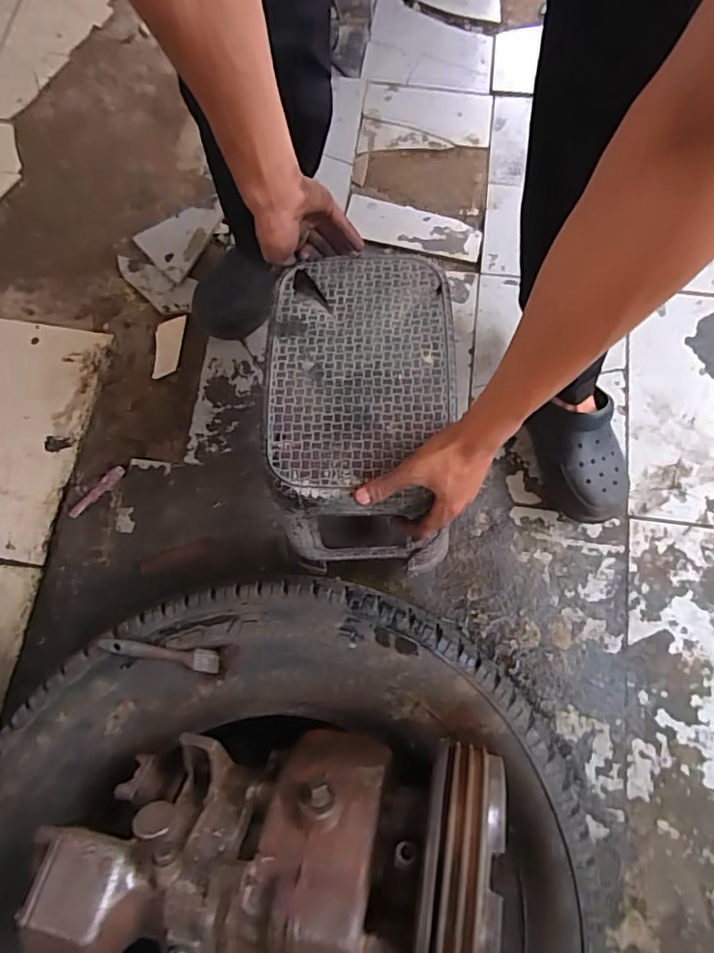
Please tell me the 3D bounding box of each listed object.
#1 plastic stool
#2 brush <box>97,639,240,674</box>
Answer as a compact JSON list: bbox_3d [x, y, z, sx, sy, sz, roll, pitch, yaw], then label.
[{"bbox_3d":[0.007,-0.064,0.665,0.193,0.256,0.315,-2,76,1],"label":"plastic stool"},{"bbox_3d":[-0.212,0.199,0.599,0.148,0.018,0.028,3,76,2],"label":"brush"}]

